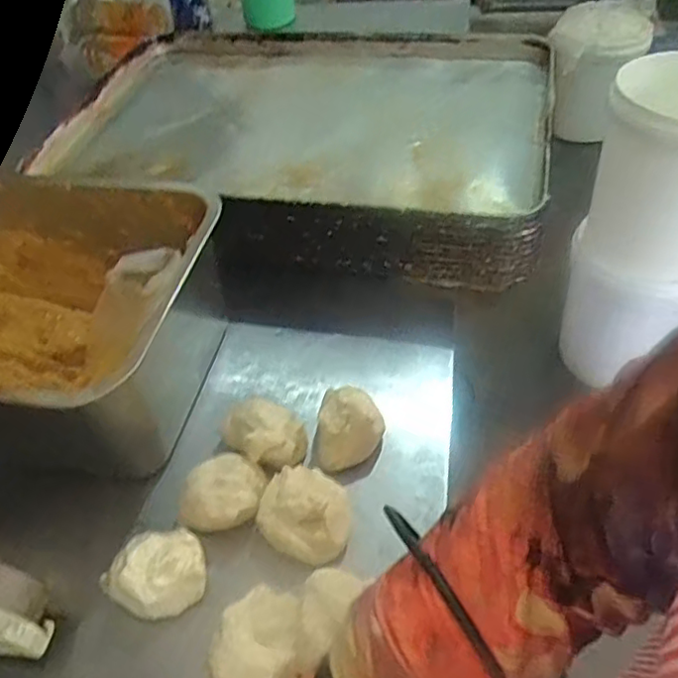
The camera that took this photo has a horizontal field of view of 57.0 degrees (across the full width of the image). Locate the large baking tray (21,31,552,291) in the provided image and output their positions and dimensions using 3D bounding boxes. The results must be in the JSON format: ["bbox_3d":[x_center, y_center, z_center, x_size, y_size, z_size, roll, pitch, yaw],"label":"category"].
[{"bbox_3d":[-0.045,-0.258,0.802,0.595,0.089,0.408,8,49,14],"label":"large baking tray"}]

